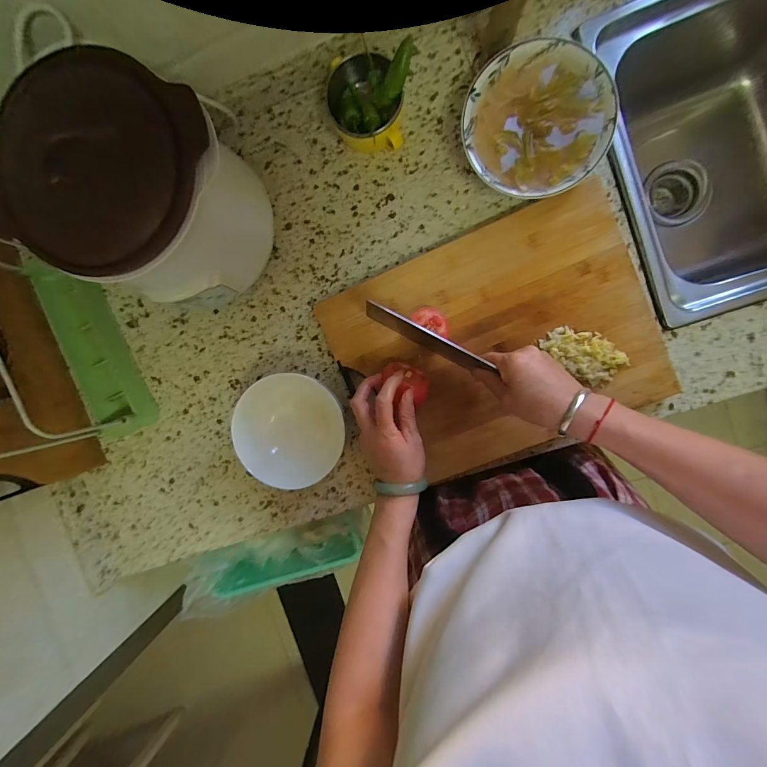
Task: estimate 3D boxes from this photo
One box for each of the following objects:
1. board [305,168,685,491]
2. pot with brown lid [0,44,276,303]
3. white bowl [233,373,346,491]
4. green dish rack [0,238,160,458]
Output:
[{"bbox_3d":[0.151,-0.049,0.478,0.407,0.035,0.304,-25,92,8],"label":"board"},{"bbox_3d":[-0.249,-0.204,0.411,0.189,0.225,0.190,32,97,3],"label":"pot with brown lid"},{"bbox_3d":[-0.133,0.065,0.501,0.126,0.068,0.158,-28,91,8],"label":"white bowl"},{"bbox_3d":[-0.454,-0.046,0.461,0.100,0.200,0.276,-22,92,7],"label":"green dish rack"}]

